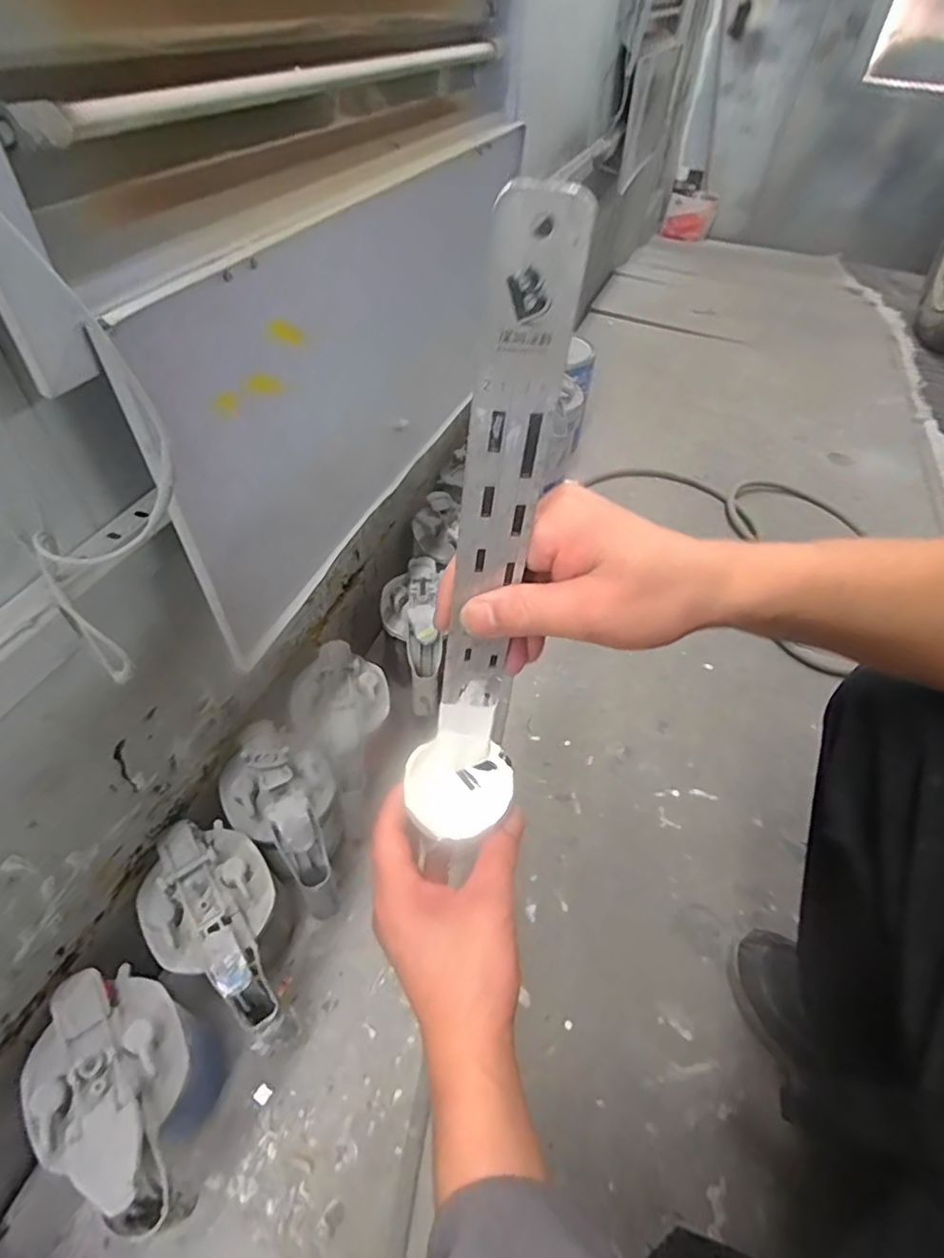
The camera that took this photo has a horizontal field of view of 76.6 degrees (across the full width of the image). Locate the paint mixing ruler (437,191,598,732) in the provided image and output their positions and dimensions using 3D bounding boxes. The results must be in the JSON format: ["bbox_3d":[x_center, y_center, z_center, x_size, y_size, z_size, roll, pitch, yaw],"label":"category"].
[{"bbox_3d":[0.011,-0.034,0.268,0.035,0.263,0.004,2,44,-7],"label":"paint mixing ruler"}]

